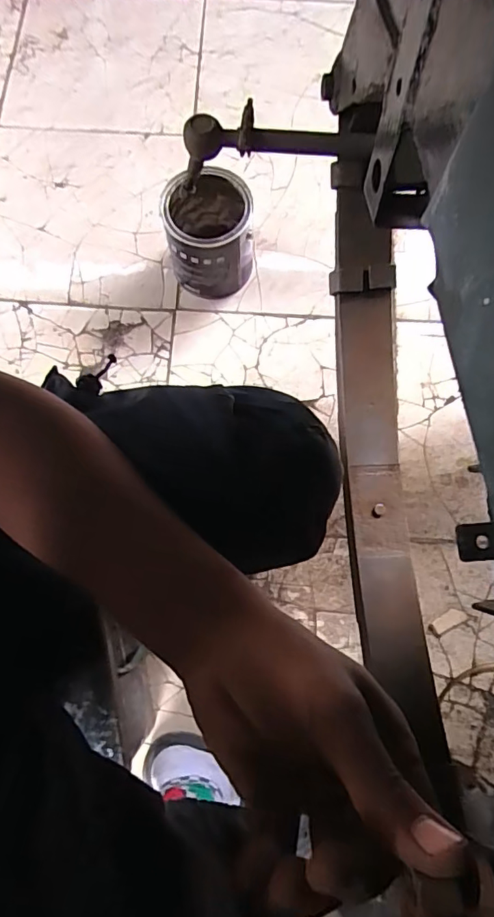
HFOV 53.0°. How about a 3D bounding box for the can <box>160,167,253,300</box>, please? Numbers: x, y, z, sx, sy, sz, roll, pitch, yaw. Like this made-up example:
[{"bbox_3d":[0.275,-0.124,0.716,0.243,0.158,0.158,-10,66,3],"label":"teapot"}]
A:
[{"bbox_3d":[-0.064,-0.379,0.850,0.136,0.169,0.140,0,75,-1],"label":"can"}]

